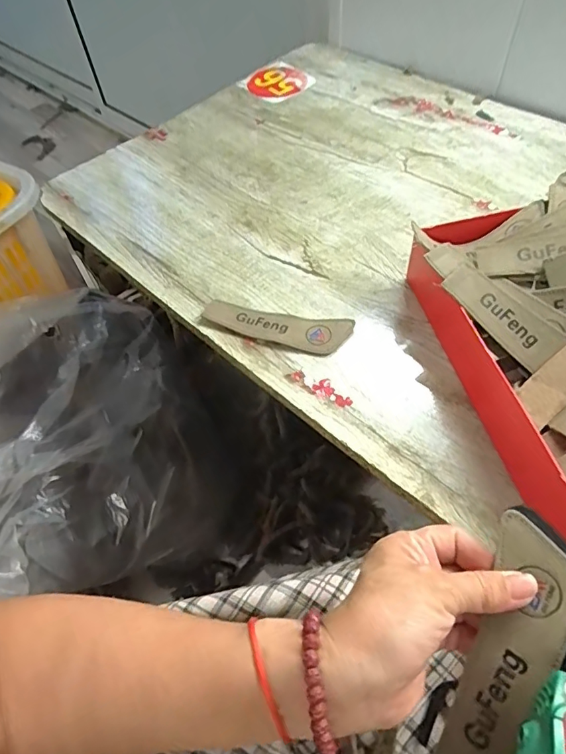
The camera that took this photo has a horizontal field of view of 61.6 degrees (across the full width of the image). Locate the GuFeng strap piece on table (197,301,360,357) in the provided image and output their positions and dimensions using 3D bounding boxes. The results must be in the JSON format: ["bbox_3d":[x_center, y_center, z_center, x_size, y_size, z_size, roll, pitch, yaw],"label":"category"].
[{"bbox_3d":[-0.009,-0.051,0.493,0.155,0.008,0.044,11,57,12],"label":"GuFeng strap piece on table"}]

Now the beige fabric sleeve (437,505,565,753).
[{"bbox_3d":[0.122,0.152,0.252,0.049,0.021,0.149,21,91,18],"label":"beige fabric sleeve"}]

